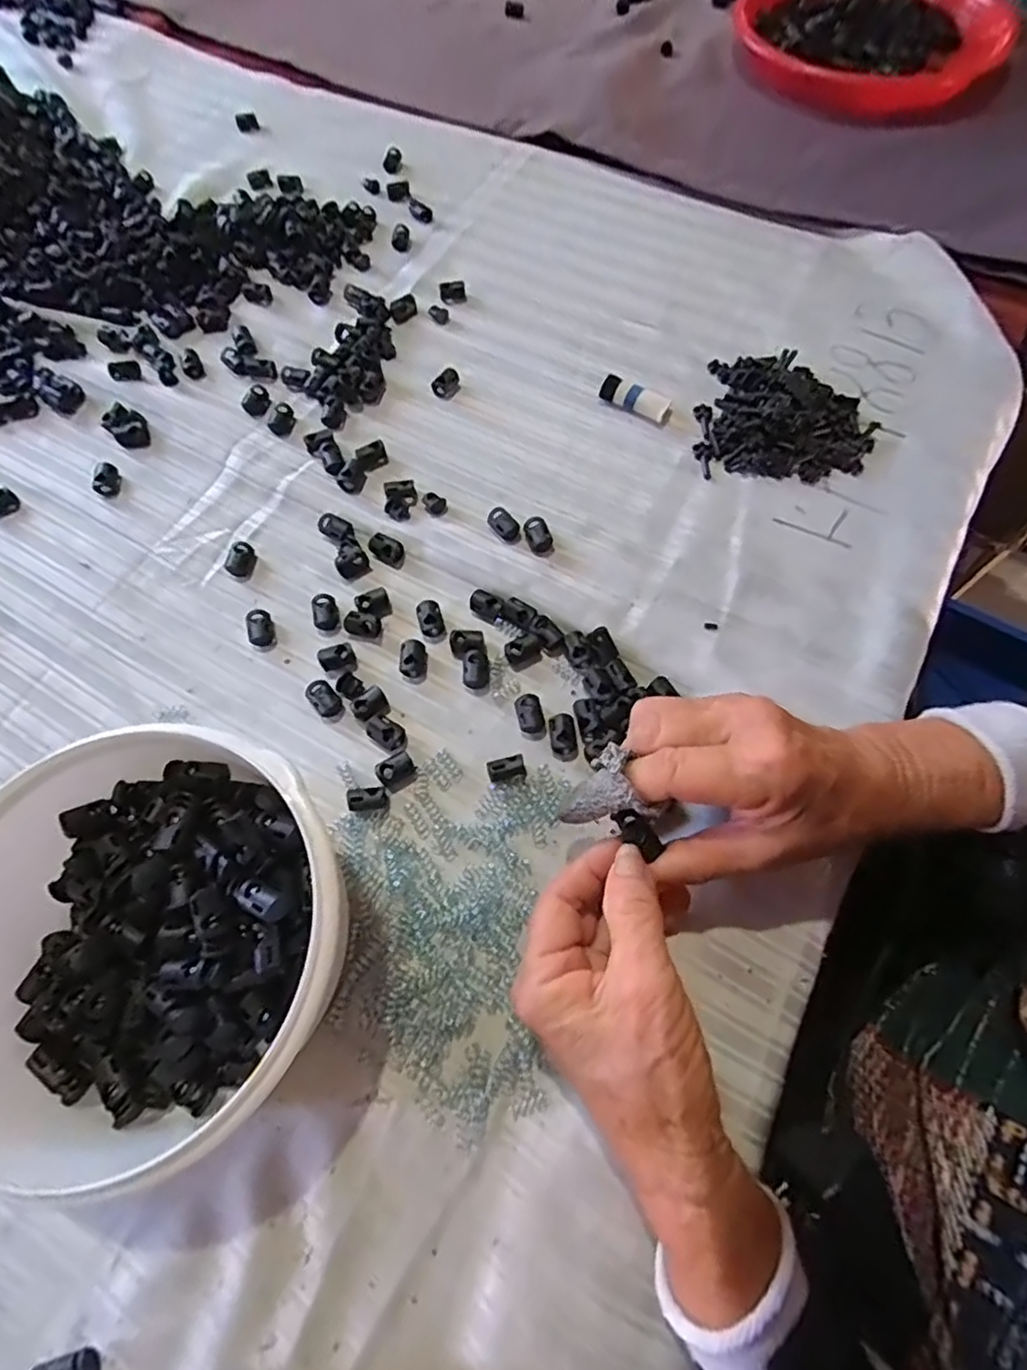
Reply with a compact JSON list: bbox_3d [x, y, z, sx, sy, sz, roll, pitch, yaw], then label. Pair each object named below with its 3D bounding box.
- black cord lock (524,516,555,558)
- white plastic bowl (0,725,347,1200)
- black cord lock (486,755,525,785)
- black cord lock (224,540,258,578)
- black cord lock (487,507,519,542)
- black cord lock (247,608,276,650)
[{"bbox_3d":[0.015,-0.091,0.379,0.014,0.008,0.025,-17,68,-6],"label":"black cord lock"},{"bbox_3d":[-0.149,0.104,0.266,0.159,0.079,0.160,0,67,1],"label":"white plastic bowl"},{"bbox_3d":[-0.003,0.044,0.326,0.020,0.010,0.011,-12,68,-4],"label":"black cord lock"},{"bbox_3d":[-0.169,-0.078,0.385,0.013,0.011,0.021,11,68,6],"label":"black cord lock"},{"bbox_3d":[-0.007,-0.100,0.385,0.022,0.007,0.013,42,74,16],"label":"black cord lock"},{"bbox_3d":[-0.148,-0.032,0.363,0.014,0.008,0.022,-15,68,-5],"label":"black cord lock"}]

